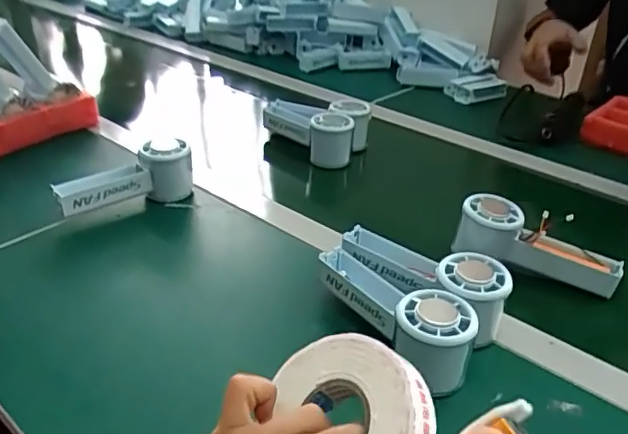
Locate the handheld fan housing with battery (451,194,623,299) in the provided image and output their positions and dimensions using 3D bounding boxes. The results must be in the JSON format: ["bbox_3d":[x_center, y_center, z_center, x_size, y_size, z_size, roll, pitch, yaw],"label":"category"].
[{"bbox_3d":[0.216,0.025,0.549,0.150,0.062,0.057,23,35,7],"label":"handheld fan housing with battery"}]

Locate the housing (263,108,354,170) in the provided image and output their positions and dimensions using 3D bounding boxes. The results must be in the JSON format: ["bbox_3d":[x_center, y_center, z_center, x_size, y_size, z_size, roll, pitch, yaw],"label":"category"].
[{"bbox_3d":[-0.008,-0.123,0.780,0.052,0.063,0.155,-19,38,-30],"label":"housing"}]

